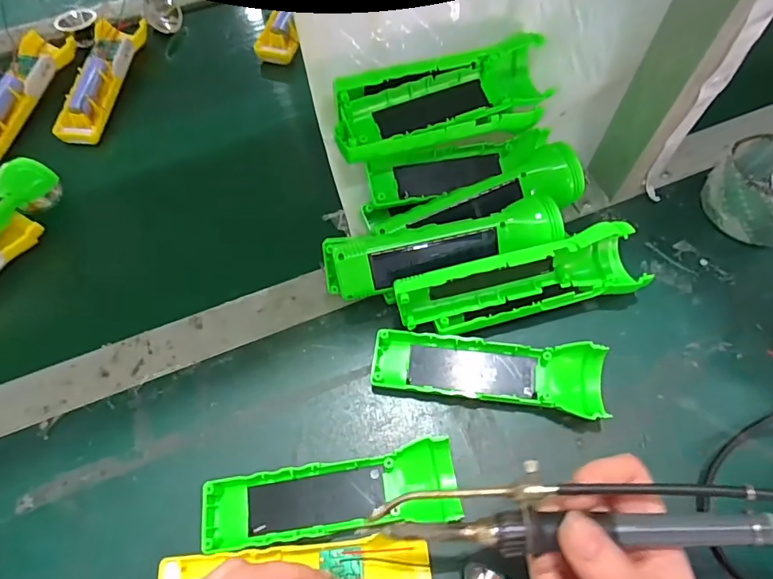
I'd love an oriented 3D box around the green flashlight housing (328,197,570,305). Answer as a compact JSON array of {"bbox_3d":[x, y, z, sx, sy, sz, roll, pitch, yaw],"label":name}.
[{"bbox_3d":[0.040,-0.027,0.346,0.166,0.038,0.046,-9,70,-6],"label":"green flashlight housing"}]

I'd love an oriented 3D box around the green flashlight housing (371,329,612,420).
[{"bbox_3d":[0.074,0.057,0.343,0.163,0.022,0.045,8,69,1],"label":"green flashlight housing"}]

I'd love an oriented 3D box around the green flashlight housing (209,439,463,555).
[{"bbox_3d":[-0.036,0.134,0.313,0.162,0.028,0.048,-6,70,-4],"label":"green flashlight housing"}]

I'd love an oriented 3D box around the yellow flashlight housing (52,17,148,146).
[{"bbox_3d":[-0.295,-0.220,0.492,0.047,0.016,0.156,6,69,0],"label":"yellow flashlight housing"}]

